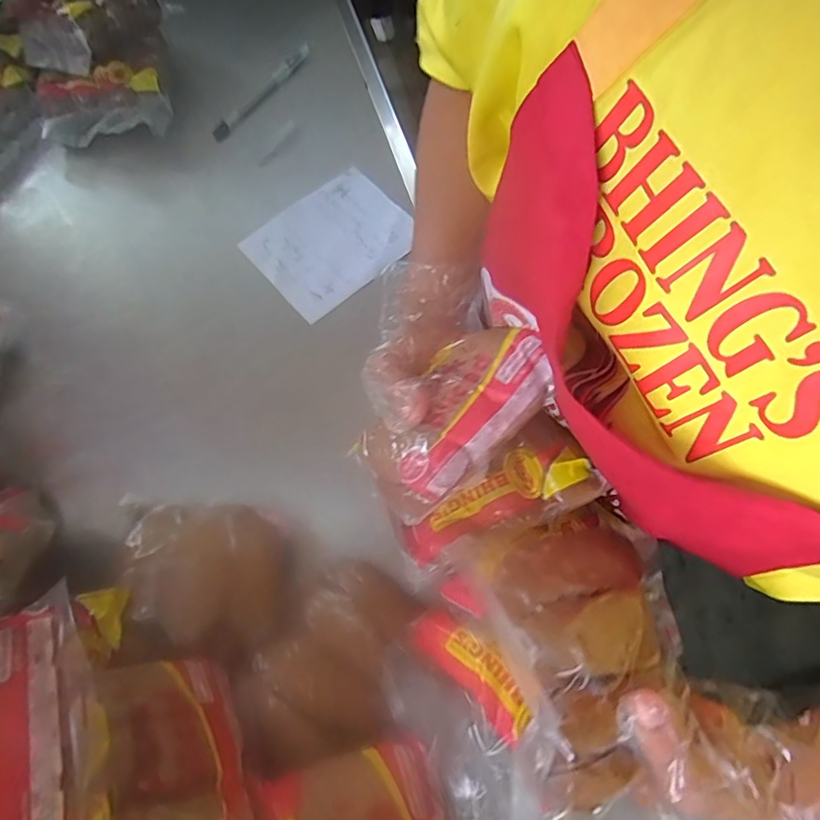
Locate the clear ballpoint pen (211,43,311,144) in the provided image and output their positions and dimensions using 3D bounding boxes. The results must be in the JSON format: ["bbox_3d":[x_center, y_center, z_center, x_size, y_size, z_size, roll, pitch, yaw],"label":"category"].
[{"bbox_3d":[-0.149,-0.328,0.543,0.016,0.010,0.158,28,71,9],"label":"clear ballpoint pen"}]

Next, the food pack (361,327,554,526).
[{"bbox_3d":[0.030,0.008,0.320,0.071,0.040,0.126,37,77,31],"label":"food pack"}]

